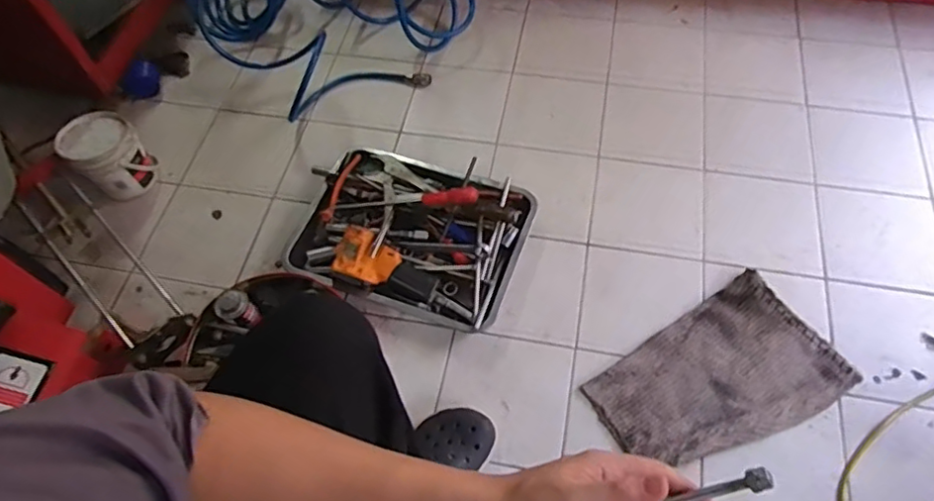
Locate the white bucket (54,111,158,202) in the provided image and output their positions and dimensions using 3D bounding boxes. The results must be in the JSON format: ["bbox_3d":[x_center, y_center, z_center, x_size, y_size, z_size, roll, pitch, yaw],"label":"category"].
[{"bbox_3d":[-0.669,-0.173,1.120,0.117,0.138,0.117,-1,60,2],"label":"white bucket"}]

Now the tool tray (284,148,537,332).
[{"bbox_3d":[-0.099,-0.039,1.033,0.387,0.089,0.285,18,63,13],"label":"tool tray"}]

